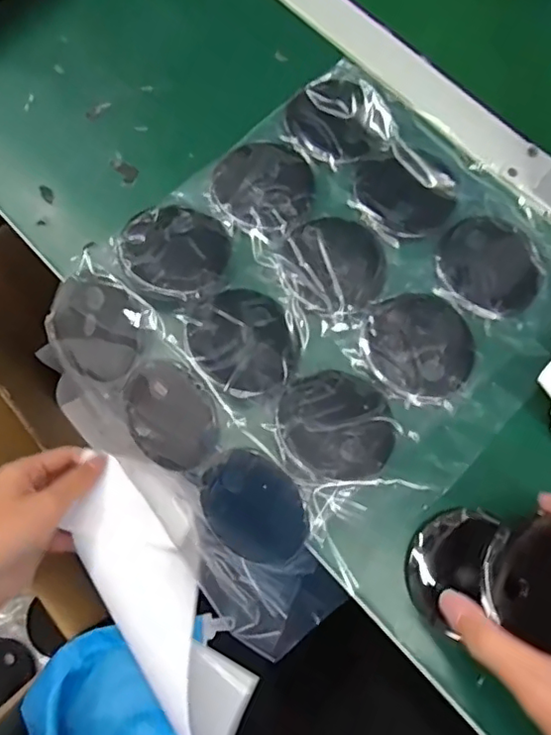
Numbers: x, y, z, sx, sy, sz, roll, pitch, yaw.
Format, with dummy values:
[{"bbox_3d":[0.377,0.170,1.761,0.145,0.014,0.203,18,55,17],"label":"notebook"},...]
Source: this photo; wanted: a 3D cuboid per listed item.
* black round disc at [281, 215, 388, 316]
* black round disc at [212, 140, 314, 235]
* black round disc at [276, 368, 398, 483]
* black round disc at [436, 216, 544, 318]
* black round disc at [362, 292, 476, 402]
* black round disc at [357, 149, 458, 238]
[{"bbox_3d":[0.042,-0.074,0.405,0.071,0.006,0.076,0,74,-1],"label":"black round disc"},{"bbox_3d":[-0.008,-0.136,0.423,0.074,0.004,0.071,0,74,-1],"label":"black round disc"},{"bbox_3d":[0.040,0.036,0.365,0.074,0.015,0.070,0,74,-1],"label":"black round disc"},{"bbox_3d":[0.154,-0.073,0.409,0.073,0.005,0.070,0,74,-1],"label":"black round disc"},{"bbox_3d":[0.099,-0.016,0.390,0.076,0.004,0.072,0,74,-1],"label":"black round disc"},{"bbox_3d":[0.098,-0.133,0.425,0.071,0.006,0.067,0,74,-1],"label":"black round disc"}]

